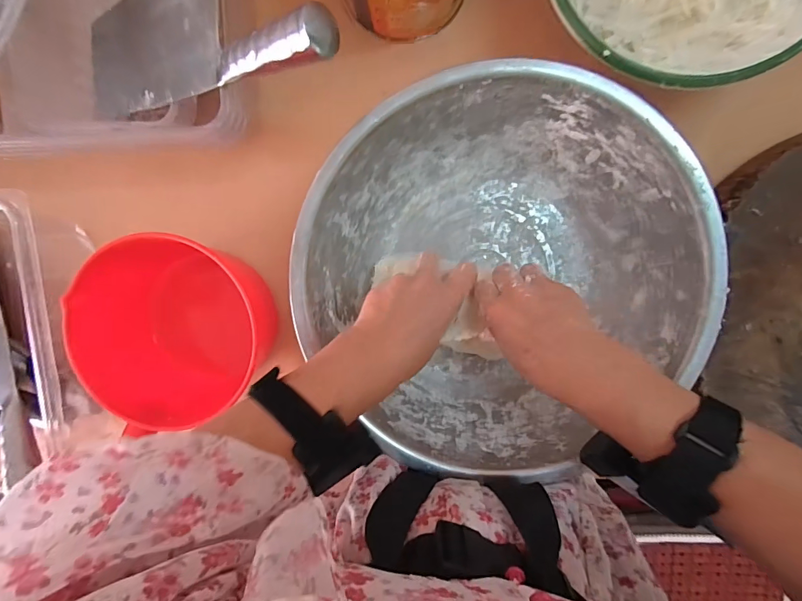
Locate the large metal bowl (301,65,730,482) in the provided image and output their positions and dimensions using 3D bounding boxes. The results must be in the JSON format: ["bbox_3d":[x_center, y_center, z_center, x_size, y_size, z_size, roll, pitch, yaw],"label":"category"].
[{"bbox_3d":[0.086,-0.026,0.386,0.320,0.111,0.316,1,96,5],"label":"large metal bowl"}]

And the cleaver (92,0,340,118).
[{"bbox_3d":[-0.180,-0.213,0.340,0.325,0.026,0.115,18,99,32],"label":"cleaver"}]

